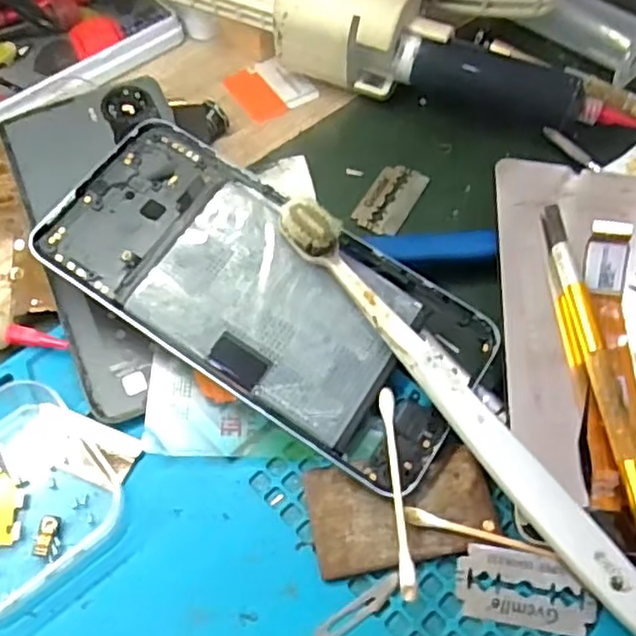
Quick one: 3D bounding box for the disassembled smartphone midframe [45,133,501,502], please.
[{"bbox_3d":[-0.020,-0.010,0.253,0.166,0.010,0.076,33,69,9],"label":"disassembled smartphone midframe"}]

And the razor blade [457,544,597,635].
[{"bbox_3d":[0.065,0.085,0.213,0.041,0.004,0.023,7,66,7],"label":"razor blade"}]

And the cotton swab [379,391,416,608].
[{"bbox_3d":[0.026,0.057,0.225,0.005,0.010,0.071,-2,57,-1],"label":"cotton swab"}]

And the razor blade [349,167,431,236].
[{"bbox_3d":[0.033,-0.055,0.307,0.022,0.004,0.042,24,60,15],"label":"razor blade"}]

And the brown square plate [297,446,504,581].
[{"bbox_3d":[0.028,0.064,0.227,0.060,0.005,0.035,-8,57,-5],"label":"brown square plate"}]

